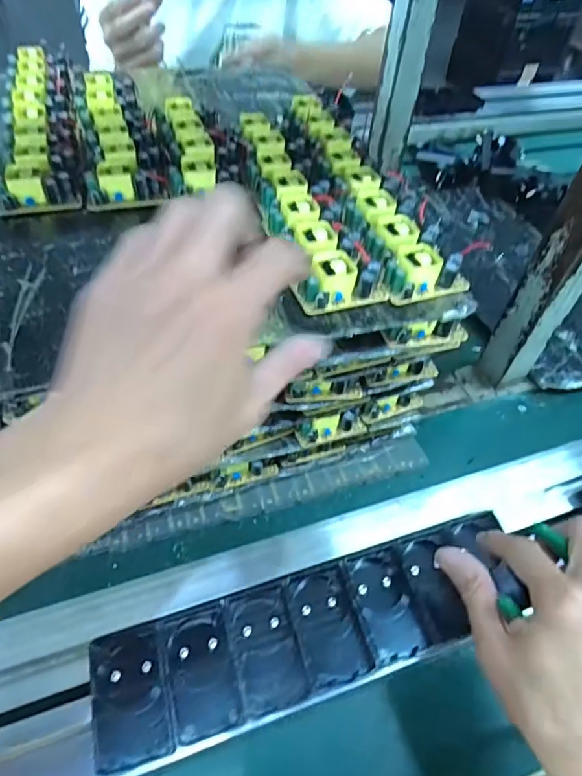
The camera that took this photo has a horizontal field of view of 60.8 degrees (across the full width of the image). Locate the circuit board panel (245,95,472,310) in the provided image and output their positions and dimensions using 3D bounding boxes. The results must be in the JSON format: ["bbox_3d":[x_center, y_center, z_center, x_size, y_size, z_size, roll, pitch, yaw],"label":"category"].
[{"bbox_3d":[0.031,-0.174,0.427,0.122,0.025,0.282,-10,52,-11],"label":"circuit board panel"}]

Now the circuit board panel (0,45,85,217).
[{"bbox_3d":[-0.234,-0.256,0.470,0.066,0.029,0.281,-11,52,-12],"label":"circuit board panel"}]

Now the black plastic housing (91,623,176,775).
[{"bbox_3d":[-0.098,0.187,0.305,0.043,0.016,0.073,-12,52,-13],"label":"black plastic housing"}]

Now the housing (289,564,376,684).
[{"bbox_3d":[0.025,0.160,0.338,0.041,0.017,0.067,-8,52,-10],"label":"housing"}]

